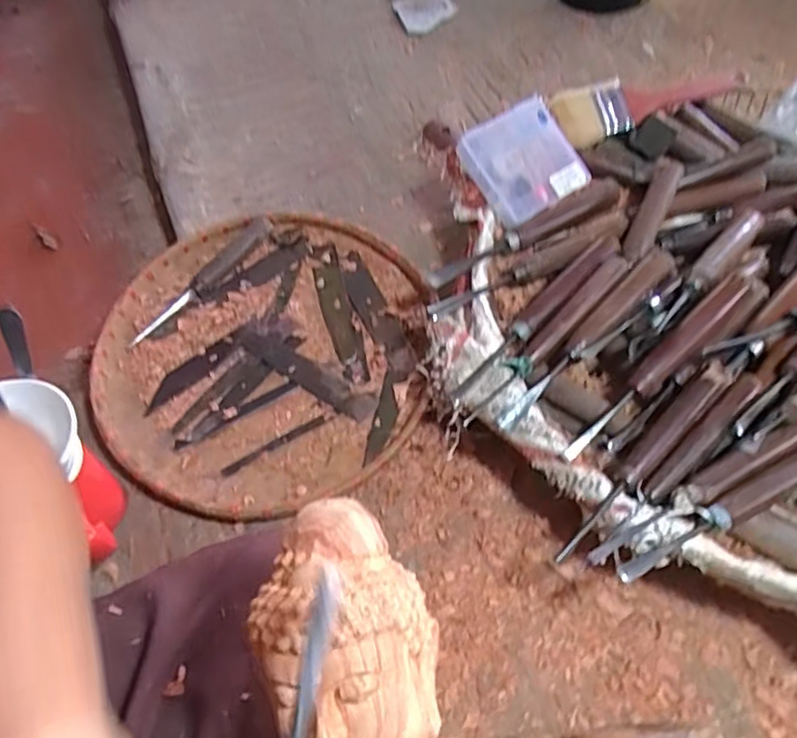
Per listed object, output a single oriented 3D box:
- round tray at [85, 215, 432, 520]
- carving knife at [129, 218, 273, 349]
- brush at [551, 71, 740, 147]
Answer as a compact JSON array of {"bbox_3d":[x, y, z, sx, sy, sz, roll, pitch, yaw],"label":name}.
[{"bbox_3d":[-0.117,-0.018,0.547,0.284,0.018,0.298,-2,57,2],"label":"round tray"},{"bbox_3d":[-0.186,-0.085,0.591,0.016,0.018,0.174,35,66,22],"label":"carving knife"},{"bbox_3d":[0.226,-0.254,0.577,0.174,0.020,0.058,-21,60,-10],"label":"brush"}]

